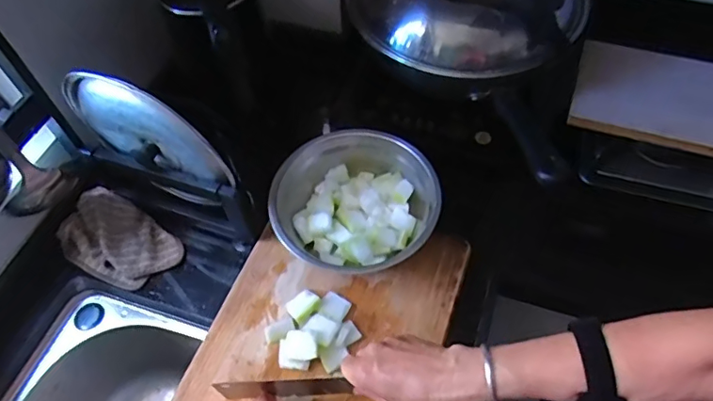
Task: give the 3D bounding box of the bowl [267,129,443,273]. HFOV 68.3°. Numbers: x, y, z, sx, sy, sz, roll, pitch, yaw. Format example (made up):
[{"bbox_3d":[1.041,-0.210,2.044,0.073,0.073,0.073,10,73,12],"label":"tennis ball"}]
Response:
[{"bbox_3d":[-0.001,0.009,0.687,0.203,0.077,0.195,-1,56,2],"label":"bowl"}]

